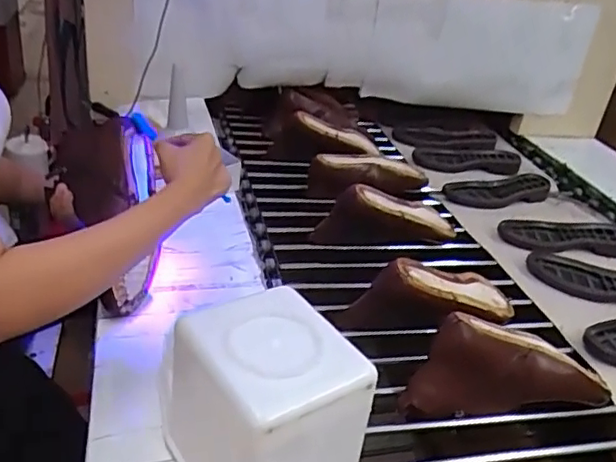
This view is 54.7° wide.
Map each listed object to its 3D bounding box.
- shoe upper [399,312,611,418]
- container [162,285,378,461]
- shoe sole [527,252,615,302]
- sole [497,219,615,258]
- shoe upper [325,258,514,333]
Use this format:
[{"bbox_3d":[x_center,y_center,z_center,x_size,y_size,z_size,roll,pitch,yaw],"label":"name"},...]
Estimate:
[{"bbox_3d":[0.257,0.172,0.758,0.272,0.111,0.073,1,30,-9],"label":"shoe upper"},{"bbox_3d":[-0.042,0.168,0.549,0.132,0.161,0.145,-15,36,-33],"label":"container"},{"bbox_3d":[0.523,0.086,1.039,0.258,0.026,0.107,17,32,18],"label":"shoe sole"},{"bbox_3d":[0.519,0.009,1.175,0.268,0.027,0.095,3,30,-7],"label":"sole"},{"bbox_3d":[0.186,0.097,0.861,0.266,0.122,0.088,-5,32,-19],"label":"shoe upper"}]

